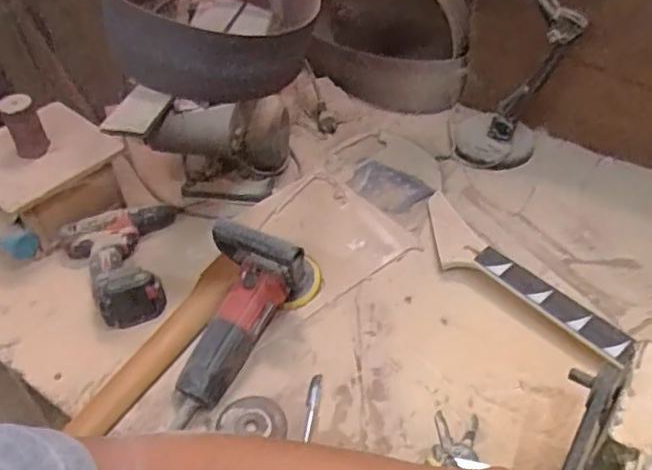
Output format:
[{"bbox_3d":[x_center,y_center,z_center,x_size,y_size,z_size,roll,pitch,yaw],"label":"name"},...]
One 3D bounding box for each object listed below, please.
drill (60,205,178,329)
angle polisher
[{"bbox_3d":[-0.298,0.035,0.938,0.176,0.069,0.202,-19,48,-16],"label":"drill"},{"bbox_3d":[-0.103,0.084,0.819,0.119,0.152,0.256,15,48,16],"label":"angle polisher"}]

